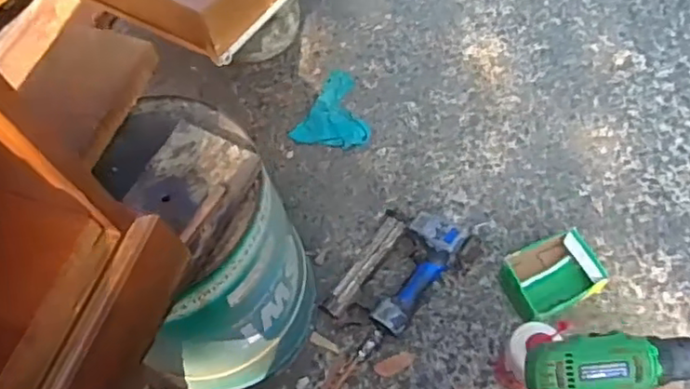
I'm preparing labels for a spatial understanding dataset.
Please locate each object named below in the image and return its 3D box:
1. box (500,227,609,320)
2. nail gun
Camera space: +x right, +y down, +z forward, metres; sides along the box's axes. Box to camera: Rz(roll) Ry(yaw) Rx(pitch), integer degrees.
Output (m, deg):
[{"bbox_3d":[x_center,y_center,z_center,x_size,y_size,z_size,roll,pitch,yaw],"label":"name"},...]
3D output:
[{"bbox_3d":[0.318,0.125,0.934,0.141,0.053,0.106,-23,60,-7],"label":"box"},{"bbox_3d":[0.087,0.122,0.946,0.174,0.079,0.213,30,65,20],"label":"nail gun"}]

